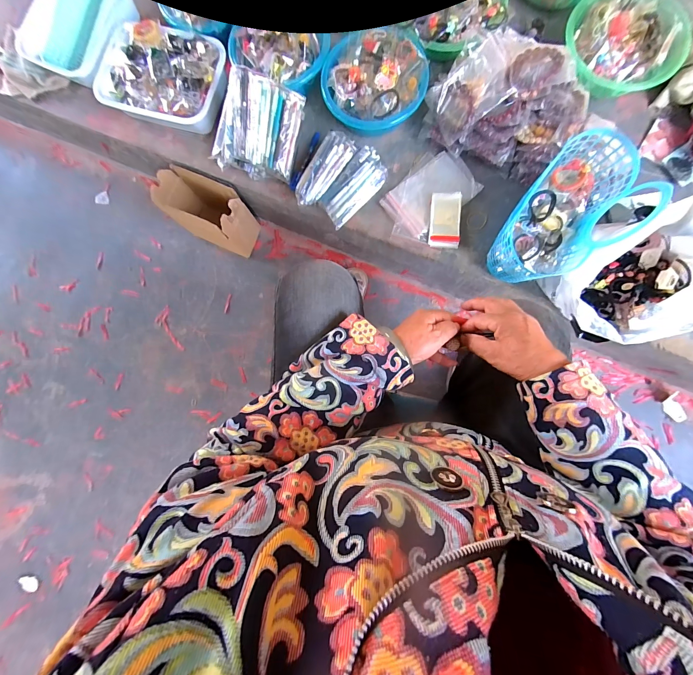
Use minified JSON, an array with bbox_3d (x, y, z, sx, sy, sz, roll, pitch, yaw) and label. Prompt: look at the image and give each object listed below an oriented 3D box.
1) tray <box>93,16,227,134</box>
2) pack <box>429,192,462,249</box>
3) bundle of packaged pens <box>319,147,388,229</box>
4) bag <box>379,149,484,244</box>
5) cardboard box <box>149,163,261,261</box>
[{"bbox_3d":[-0.417,-0.600,0.674,0.283,0.048,0.201,15,87,4],"label":"tray"},{"bbox_3d":[0.223,-0.264,0.664,0.066,0.008,0.125,4,86,3],"label":"pack"},{"bbox_3d":[0.018,-0.336,0.660,0.081,0.055,0.179,45,89,5],"label":"bundle of packaged pens"},{"bbox_3d":[0.182,-0.315,0.669,0.212,0.012,0.131,-40,85,-1],"label":"bag"},{"bbox_3d":[-0.365,-0.335,0.802,0.212,0.173,0.120,24,87,5],"label":"cardboard box"}]

